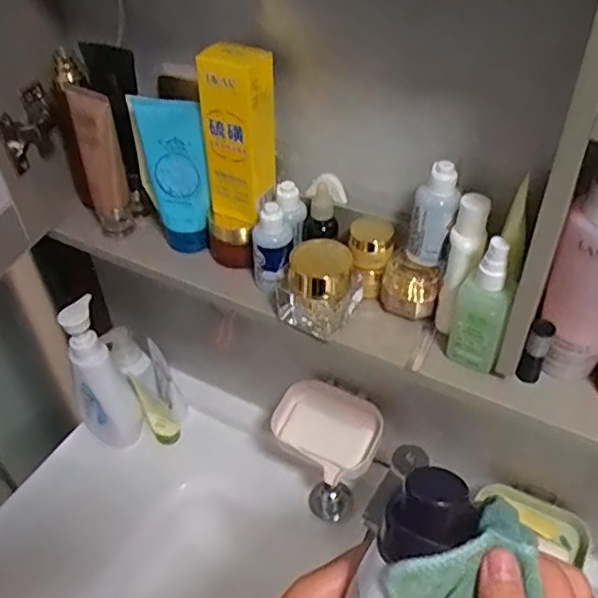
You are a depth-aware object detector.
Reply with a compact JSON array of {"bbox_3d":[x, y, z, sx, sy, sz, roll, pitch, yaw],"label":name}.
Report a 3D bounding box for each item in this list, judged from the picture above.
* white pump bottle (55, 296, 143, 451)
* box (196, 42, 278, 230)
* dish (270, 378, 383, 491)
[{"bbox_3d":[-0.283,0.113,0.879,0.077,0.258,0.063,-27,49,-24],"label":"white pump bottle"},{"bbox_3d":[-0.055,-0.147,0.571,0.054,0.165,0.045,18,47,20],"label":"box"},{"bbox_3d":[0.036,0.172,0.795,0.132,0.079,0.100,25,49,25],"label":"dish"}]

